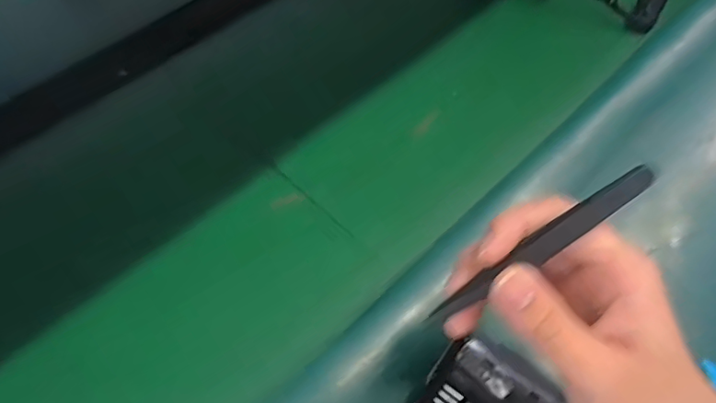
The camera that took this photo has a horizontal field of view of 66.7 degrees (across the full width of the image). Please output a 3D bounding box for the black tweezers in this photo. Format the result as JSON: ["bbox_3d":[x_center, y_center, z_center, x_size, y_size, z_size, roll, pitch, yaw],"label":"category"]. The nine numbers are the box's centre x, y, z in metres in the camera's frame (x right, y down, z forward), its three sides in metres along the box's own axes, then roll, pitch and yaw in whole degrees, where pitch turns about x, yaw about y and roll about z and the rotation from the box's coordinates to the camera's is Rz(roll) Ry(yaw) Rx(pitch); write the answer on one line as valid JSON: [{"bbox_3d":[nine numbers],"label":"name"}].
[{"bbox_3d":[0.079,0.020,0.237,0.107,0.006,0.010,-37,59,10],"label":"black tweezers"}]

